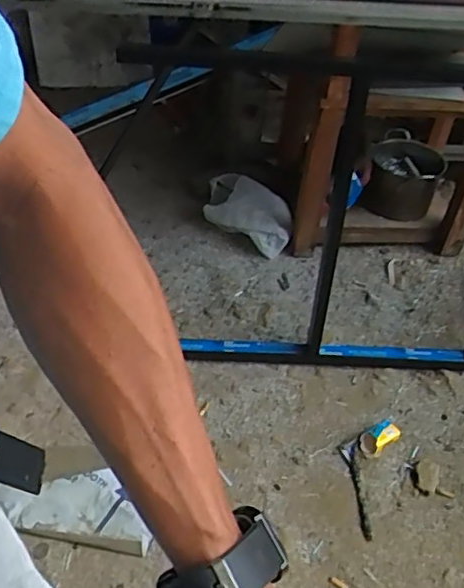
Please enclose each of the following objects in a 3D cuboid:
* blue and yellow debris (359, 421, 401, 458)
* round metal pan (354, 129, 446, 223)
[{"bbox_3d":[0.335,0.327,1.360,0.111,0.032,0.055,-31,53,-31],"label":"blue and yellow debris"},{"bbox_3d":[0.525,-0.349,1.849,0.234,0.197,0.210,14,44,12],"label":"round metal pan"}]

